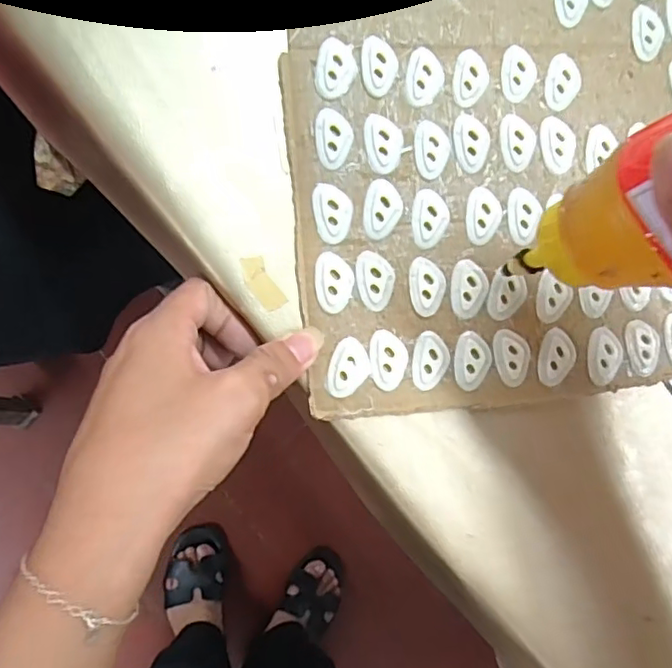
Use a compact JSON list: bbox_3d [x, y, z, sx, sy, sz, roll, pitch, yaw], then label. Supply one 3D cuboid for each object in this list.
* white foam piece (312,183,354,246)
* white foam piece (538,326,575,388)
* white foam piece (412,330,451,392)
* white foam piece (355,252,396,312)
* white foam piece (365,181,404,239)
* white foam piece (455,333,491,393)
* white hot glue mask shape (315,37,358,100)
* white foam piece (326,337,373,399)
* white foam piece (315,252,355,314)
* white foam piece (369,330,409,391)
[{"bbox_3d":[-0.001,-0.054,0.265,0.017,0.004,0.026,-7,89,-9],"label":"white foam piece"},{"bbox_3d":[0.103,0.011,0.277,0.017,0.004,0.026,7,87,-9],"label":"white foam piece"},{"bbox_3d":[0.043,0.013,0.269,0.017,0.004,0.026,11,86,-8],"label":"white foam piece"},{"bbox_3d":[0.018,-0.024,0.266,0.017,0.004,0.026,-7,89,-9],"label":"white foam piece"},{"bbox_3d":[0.021,-0.056,0.267,0.017,0.004,0.026,8,87,-8],"label":"white foam piece"},{"bbox_3d":[0.063,0.013,0.272,0.017,0.004,0.026,6,87,-9],"label":"white foam piece"},{"bbox_3d":[0.000,-0.118,0.264,0.018,0.004,0.026,9,87,-8],"label":"white hot glue mask shape"},{"bbox_3d":[0.006,0.016,0.265,0.018,0.004,0.026,19,85,-8],"label":"white foam piece"},{"bbox_3d":[0.000,-0.023,0.265,0.017,0.004,0.026,-6,89,-9],"label":"white foam piece"},{"bbox_3d":[0.024,0.011,0.267,0.017,0.004,0.026,-7,89,-9],"label":"white foam piece"}]

